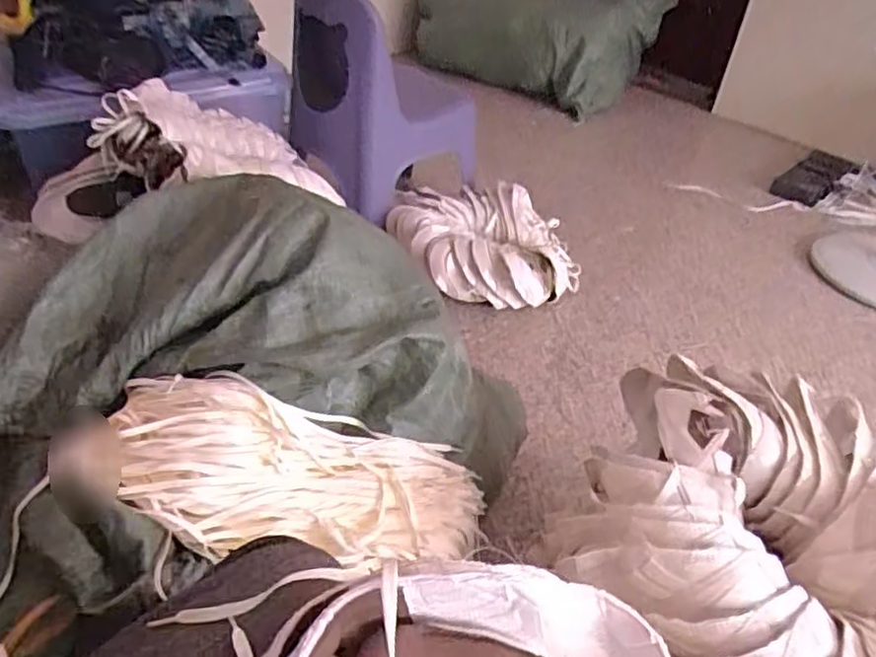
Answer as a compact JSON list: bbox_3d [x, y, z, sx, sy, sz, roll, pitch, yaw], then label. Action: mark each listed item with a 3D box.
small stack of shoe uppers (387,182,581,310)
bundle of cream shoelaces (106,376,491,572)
[{"bbox_3d":[0.094,-0.186,1.482,0.383,0.167,0.340,-12,42,-20],"label":"small stack of shoe uppers"},{"bbox_3d":[-0.167,0.175,0.769,0.458,0.099,0.172,17,40,-9],"label":"bundle of cream shoelaces"}]

